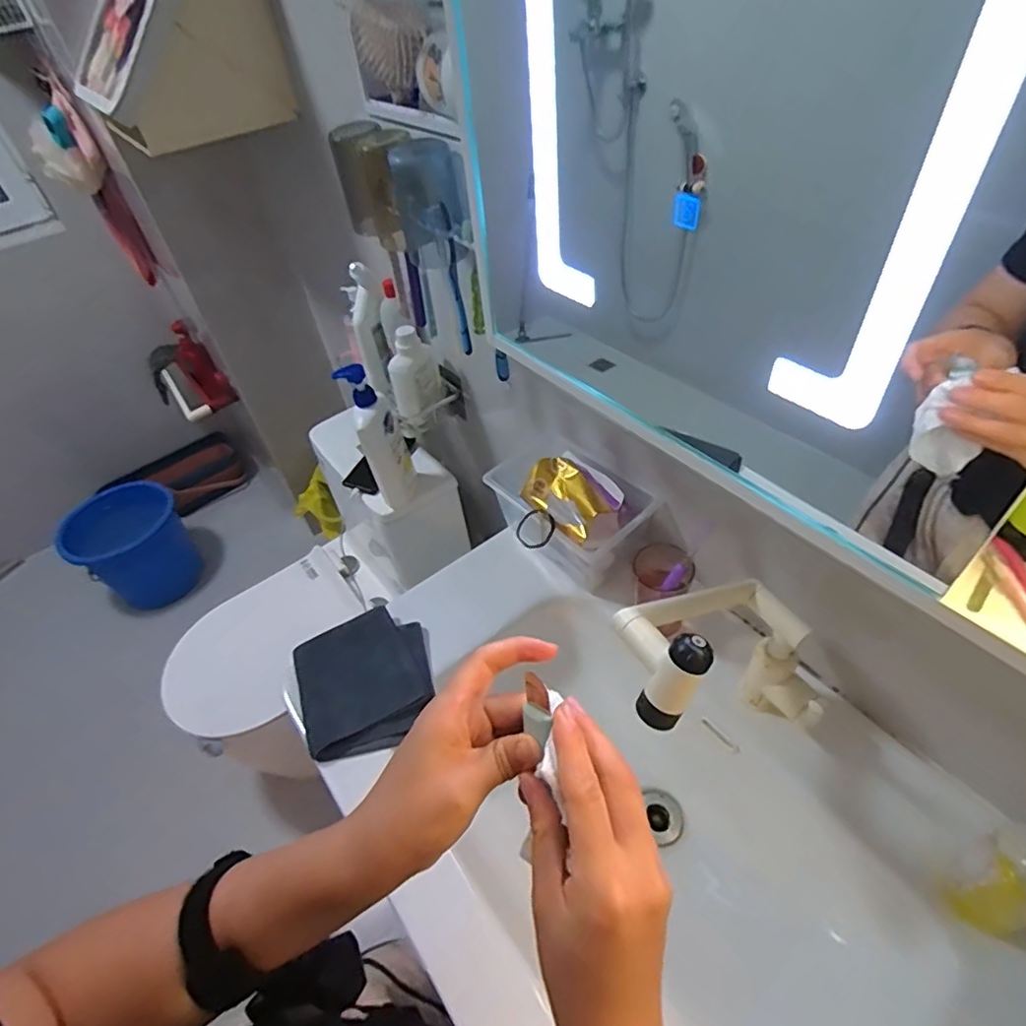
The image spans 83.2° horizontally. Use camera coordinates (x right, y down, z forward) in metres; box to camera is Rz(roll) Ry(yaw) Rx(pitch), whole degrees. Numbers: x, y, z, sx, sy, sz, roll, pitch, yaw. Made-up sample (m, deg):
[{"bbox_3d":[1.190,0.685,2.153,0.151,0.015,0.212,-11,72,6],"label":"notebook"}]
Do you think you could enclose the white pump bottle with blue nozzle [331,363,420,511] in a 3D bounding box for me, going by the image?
[{"bbox_3d":[-0.227,-0.129,1.003,0.080,0.280,0.091,-20,47,-12],"label":"white pump bottle with blue nozzle"}]

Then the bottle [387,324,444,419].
[{"bbox_3d":[-0.173,-0.244,1.009,0.087,0.147,0.067,-13,46,-5],"label":"bottle"}]

